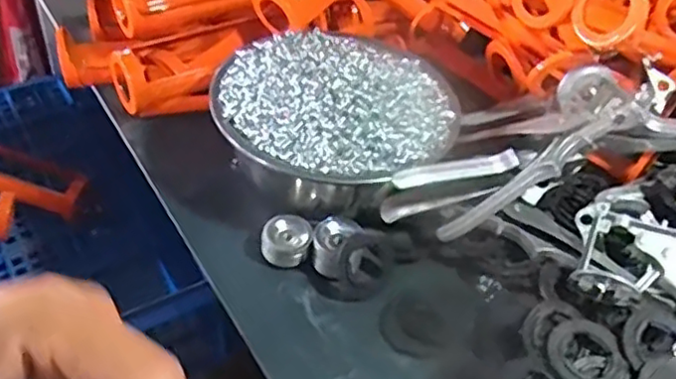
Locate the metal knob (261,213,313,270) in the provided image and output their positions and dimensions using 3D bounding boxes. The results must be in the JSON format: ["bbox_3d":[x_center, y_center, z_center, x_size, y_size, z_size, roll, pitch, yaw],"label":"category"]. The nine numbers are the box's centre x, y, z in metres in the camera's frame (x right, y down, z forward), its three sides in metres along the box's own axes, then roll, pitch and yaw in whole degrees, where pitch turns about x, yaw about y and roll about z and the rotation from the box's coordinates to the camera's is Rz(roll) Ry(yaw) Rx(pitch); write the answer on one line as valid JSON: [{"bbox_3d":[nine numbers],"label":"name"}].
[{"bbox_3d":[-0.036,0.038,0.469,0.036,0.028,0.033,0,47,0],"label":"metal knob"}]

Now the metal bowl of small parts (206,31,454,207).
[{"bbox_3d":[0.001,-0.056,0.511,0.174,0.078,0.172,4,44,-3],"label":"metal bowl of small parts"}]

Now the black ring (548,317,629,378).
[{"bbox_3d":[0.153,0.102,0.405,0.046,0.011,0.049,4,44,-3],"label":"black ring"}]

